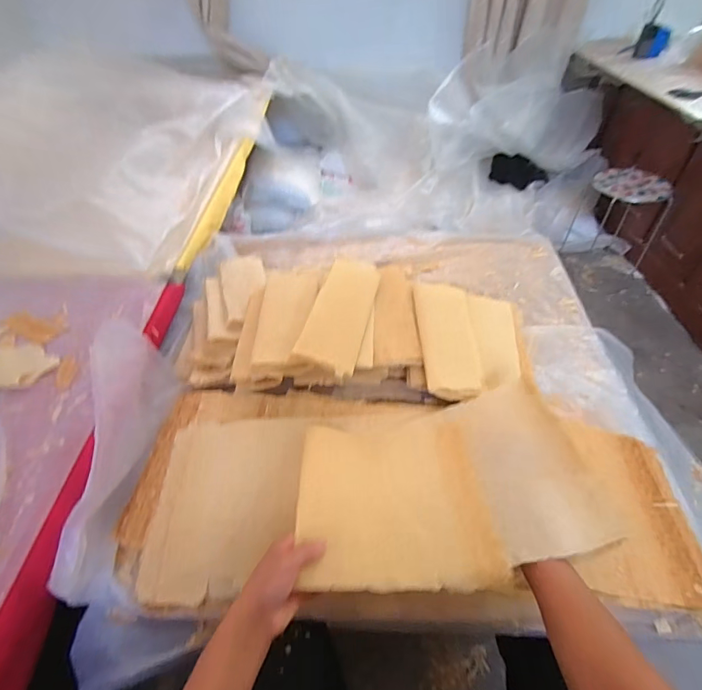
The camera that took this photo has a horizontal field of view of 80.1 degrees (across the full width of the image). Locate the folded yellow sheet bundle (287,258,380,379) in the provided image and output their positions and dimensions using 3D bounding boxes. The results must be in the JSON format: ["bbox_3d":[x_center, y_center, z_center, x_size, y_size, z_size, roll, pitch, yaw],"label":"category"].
[{"bbox_3d":[-0.015,-0.066,0.805,0.110,0.018,0.286,23,52,-4],"label":"folded yellow sheet bundle"}]

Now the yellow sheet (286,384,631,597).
[{"bbox_3d":[0.126,0.189,0.586,0.376,0.063,0.264,-7,46,-5],"label":"yellow sheet"}]

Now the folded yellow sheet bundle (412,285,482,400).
[{"bbox_3d":[0.187,-0.019,0.811,0.113,0.032,0.276,0,46,2],"label":"folded yellow sheet bundle"}]

